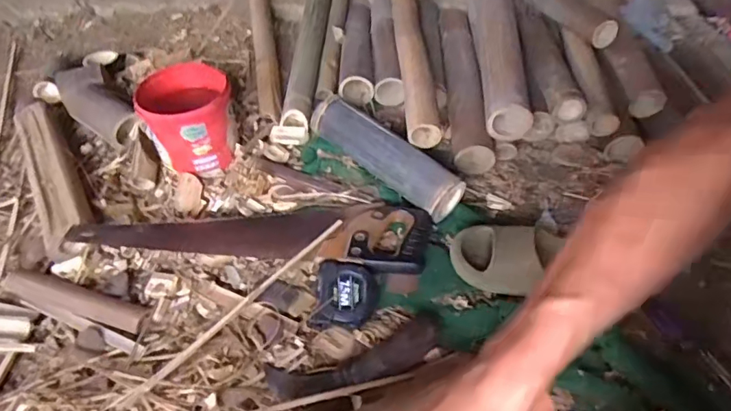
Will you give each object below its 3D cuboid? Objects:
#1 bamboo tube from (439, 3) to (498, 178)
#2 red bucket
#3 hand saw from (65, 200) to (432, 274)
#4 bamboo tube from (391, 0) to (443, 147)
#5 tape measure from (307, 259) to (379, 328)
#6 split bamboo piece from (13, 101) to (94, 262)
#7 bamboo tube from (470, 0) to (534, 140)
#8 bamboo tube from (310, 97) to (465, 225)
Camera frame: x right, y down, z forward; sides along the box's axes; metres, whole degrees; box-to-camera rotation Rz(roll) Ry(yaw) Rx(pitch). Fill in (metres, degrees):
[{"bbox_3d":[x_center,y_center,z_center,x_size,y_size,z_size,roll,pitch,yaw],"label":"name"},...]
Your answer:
[{"bbox_3d":[0.189,-0.266,1.029,0.071,0.063,0.492,1,49,1],"label":"bamboo tube"},{"bbox_3d":[-0.289,-0.146,0.861,0.134,0.122,0.167,-20,50,-17],"label":"red bucket"},{"bbox_3d":[-0.156,0.032,0.769,0.497,0.043,0.132,4,49,4],"label":"hand saw"},{"bbox_3d":[0.087,-0.327,1.011,0.056,0.047,0.576,-2,47,-1],"label":"bamboo tube"},{"bbox_3d":[-0.027,0.121,0.696,0.081,0.044,0.086,7,49,6],"label":"tape measure"},{"bbox_3d":[-0.534,-0.066,0.880,0.085,0.065,0.394,-27,54,-21],"label":"split bamboo piece"},{"bbox_3d":[0.250,-0.317,0.990,0.088,0.092,0.428,3,47,4],"label":"bamboo tube"},{"bbox_3d":[0.028,-0.090,0.840,0.289,0.061,0.063,36,57,29],"label":"bamboo tube"}]

